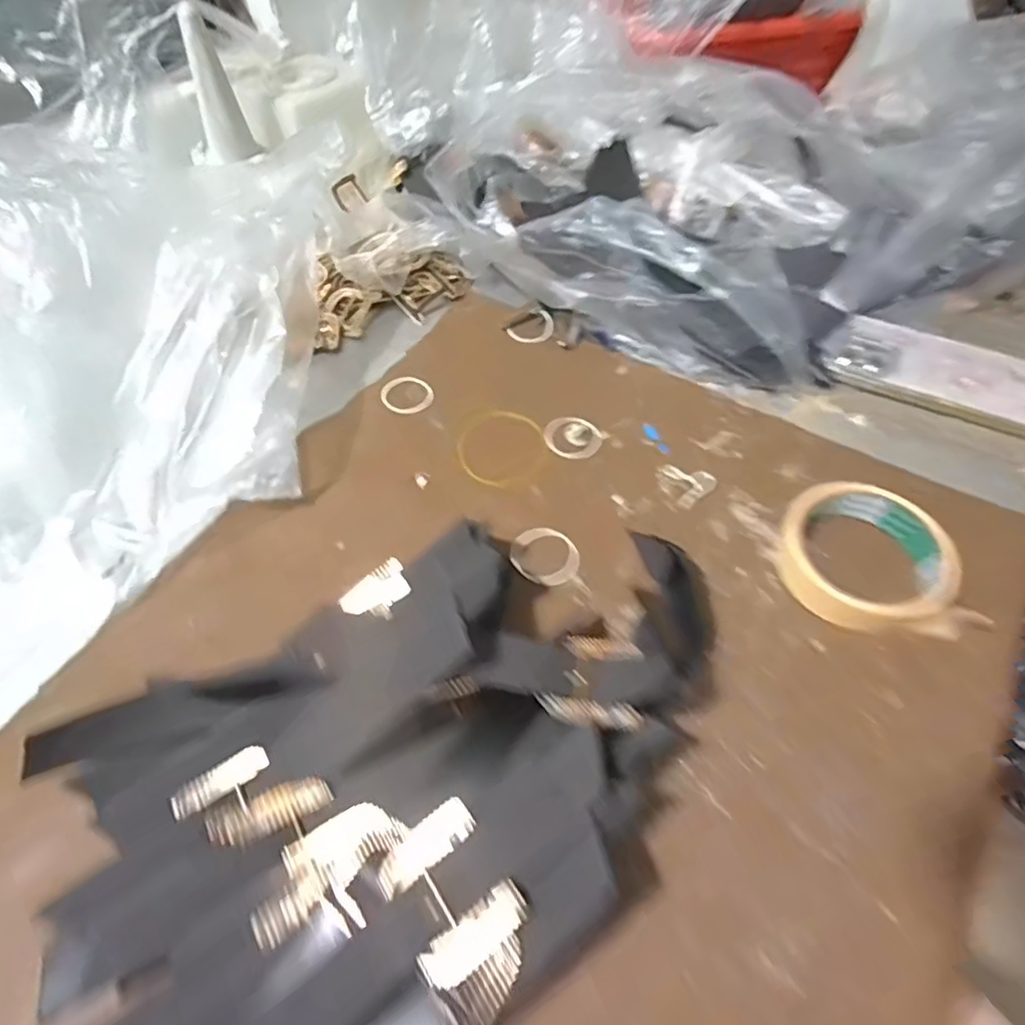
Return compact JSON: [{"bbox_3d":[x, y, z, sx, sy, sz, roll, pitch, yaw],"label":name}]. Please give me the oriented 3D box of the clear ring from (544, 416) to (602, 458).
[{"bbox_3d":[0.046,-0.057,0.448,0.040,0.004,0.042,-1,55,2],"label":"clear ring"}]

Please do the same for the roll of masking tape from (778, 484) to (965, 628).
[{"bbox_3d":[0.211,0.025,0.361,0.092,0.028,0.087,-1,55,2],"label":"roll of masking tape"}]

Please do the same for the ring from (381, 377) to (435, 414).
[{"bbox_3d":[-0.085,-0.095,0.482,0.040,0.004,0.038,-1,55,2],"label":"ring"}]

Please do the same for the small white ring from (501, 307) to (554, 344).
[{"bbox_3d":[0.018,-0.162,0.519,0.042,0.004,0.039,-1,55,2],"label":"small white ring"}]

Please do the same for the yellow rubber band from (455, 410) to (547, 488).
[{"bbox_3d":[-0.008,-0.051,0.445,0.066,0.004,0.078,-15,55,-8],"label":"yellow rubber band"}]

